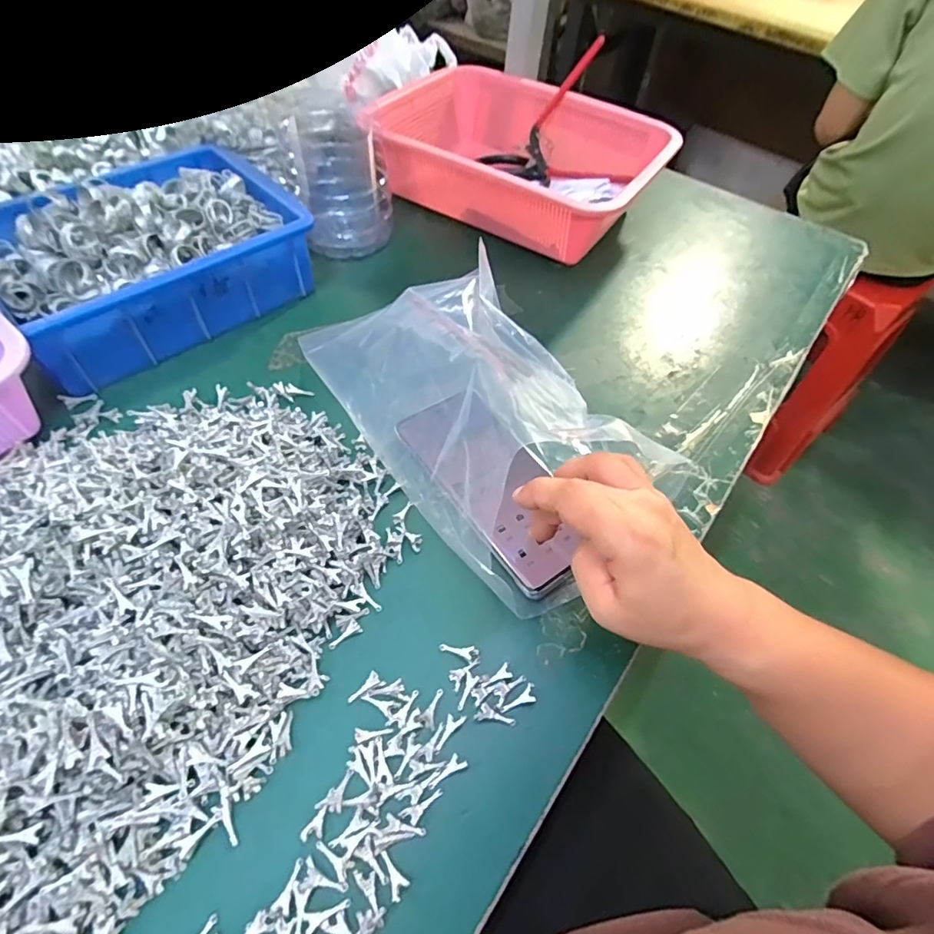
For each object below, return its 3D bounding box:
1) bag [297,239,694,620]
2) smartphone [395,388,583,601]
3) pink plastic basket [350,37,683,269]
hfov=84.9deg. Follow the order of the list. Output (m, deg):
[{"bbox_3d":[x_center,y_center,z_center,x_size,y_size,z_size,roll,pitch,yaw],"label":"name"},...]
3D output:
[{"bbox_3d":[0.007,-0.051,0.383,0.160,0.038,0.290,-29,63,-22],"label":"bag"},{"bbox_3d":[0.021,0.010,0.352,0.066,0.004,0.159,-34,65,-11],"label":"smartphone"},{"bbox_3d":[0.052,-0.344,0.572,0.307,0.080,0.219,26,56,14],"label":"pink plastic basket"}]

